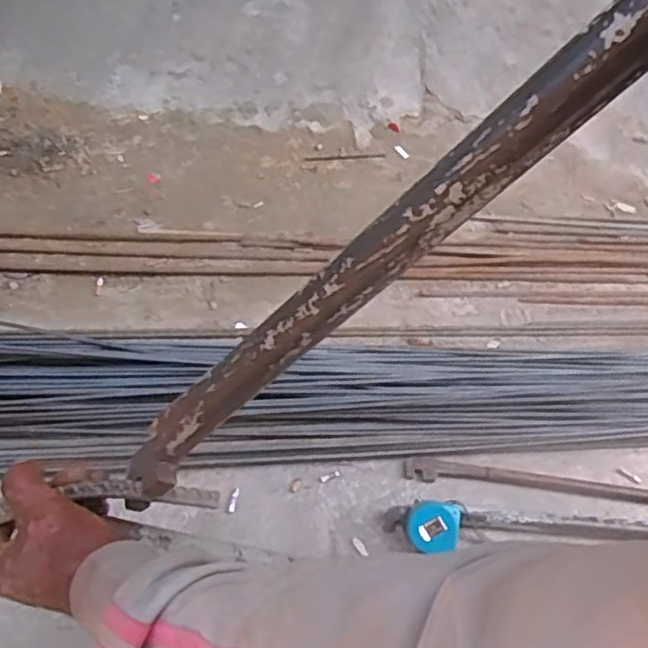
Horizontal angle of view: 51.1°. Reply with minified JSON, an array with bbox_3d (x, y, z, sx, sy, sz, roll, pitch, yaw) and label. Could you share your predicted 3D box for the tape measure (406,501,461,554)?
[{"bbox_3d":[0.160,0.294,0.997,0.076,0.025,0.080,-10,39,8],"label":"tape measure"}]

